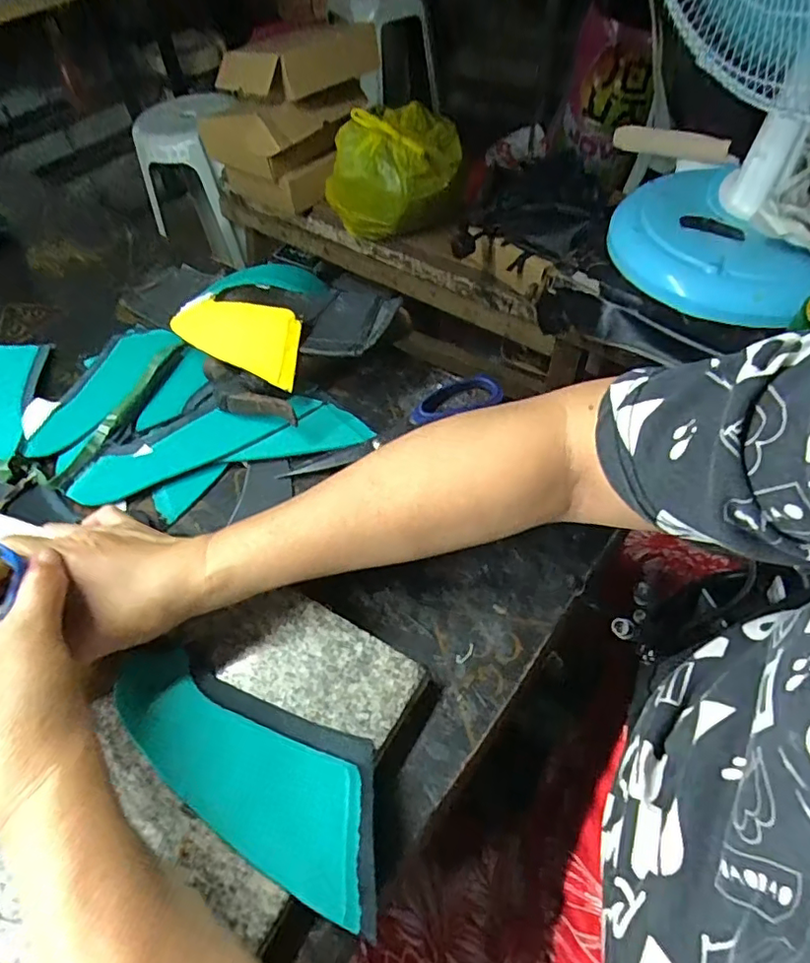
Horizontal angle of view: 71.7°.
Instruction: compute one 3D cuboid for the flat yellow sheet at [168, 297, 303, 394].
[{"bbox_3d":[-0.150,-0.135,0.499,0.156,0.011,0.061,25,88,24],"label":"flat yellow sheet"}]

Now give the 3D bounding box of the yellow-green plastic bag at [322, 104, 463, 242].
[{"bbox_3d":[0.003,-0.625,1.107,0.224,0.167,0.280,22,59,19],"label":"yellow-green plastic bag"}]

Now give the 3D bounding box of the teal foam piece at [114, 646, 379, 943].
[{"bbox_3d":[-0.084,0.149,0.300,0.180,0.006,0.067,22,58,19],"label":"teal foam piece"}]

